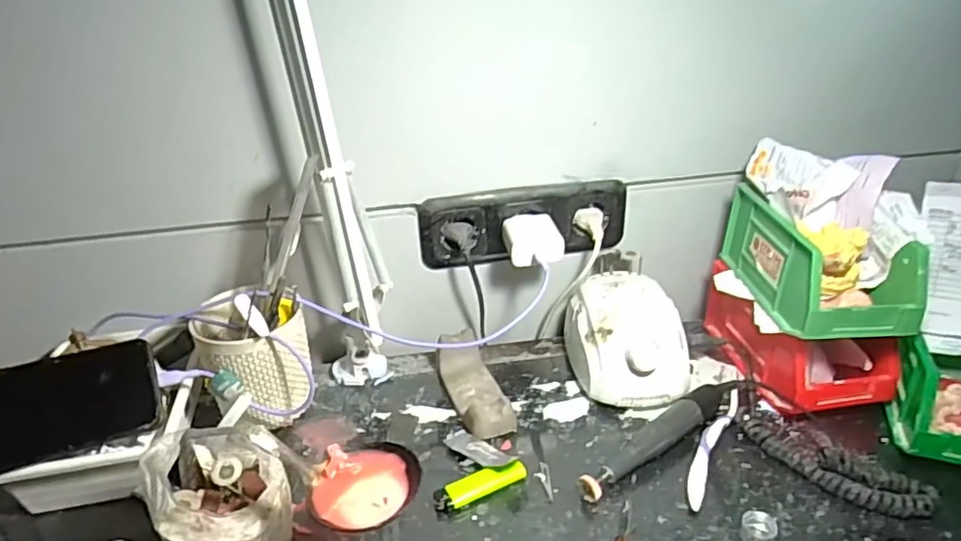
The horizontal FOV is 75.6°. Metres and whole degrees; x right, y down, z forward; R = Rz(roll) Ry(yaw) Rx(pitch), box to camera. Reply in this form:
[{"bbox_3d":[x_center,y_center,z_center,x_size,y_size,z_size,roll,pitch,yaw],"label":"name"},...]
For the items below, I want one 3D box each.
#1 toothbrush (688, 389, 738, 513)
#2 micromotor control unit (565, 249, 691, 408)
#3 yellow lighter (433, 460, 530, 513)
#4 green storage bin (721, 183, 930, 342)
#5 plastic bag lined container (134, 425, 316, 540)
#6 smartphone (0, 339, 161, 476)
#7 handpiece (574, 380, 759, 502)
[{"bbox_3d":[0.205,0.151,0.545,0.019,0.010,0.154,16,34,28],"label":"toothbrush"},{"bbox_3d":[0.146,0.065,0.634,0.102,0.087,0.155,-7,30,-8],"label":"micromotor control unit"},{"bbox_3d":[0.001,0.178,0.514,0.079,0.016,0.020,-14,32,-20],"label":"yellow lighter"},{"bbox_3d":[0.312,-0.013,0.574,0.098,0.081,0.166,-4,30,-3],"label":"green storage bin"},{"bbox_3d":[-0.187,0.170,0.451,0.092,0.102,0.092,14,33,26],"label":"plastic bag lined container"},{"bbox_3d":[-0.345,0.110,0.486,0.163,0.075,0.012,-14,-4,-22],"label":"smartphone"},{"bbox_3d":[0.174,0.140,0.555,0.223,0.029,0.025,-23,36,-32],"label":"handpiece"}]

